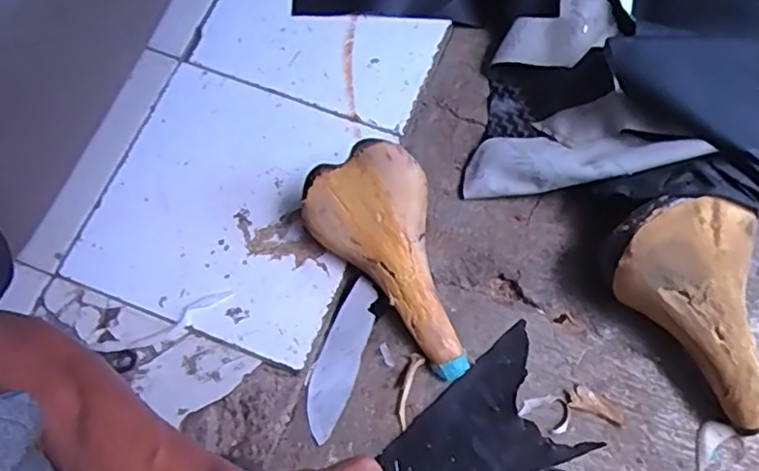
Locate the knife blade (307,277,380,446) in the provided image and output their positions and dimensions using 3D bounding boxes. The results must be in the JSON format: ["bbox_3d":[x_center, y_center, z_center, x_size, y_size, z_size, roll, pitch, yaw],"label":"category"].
[{"bbox_3d":[-0.040,0.130,0.657,0.043,0.009,0.166,22,80,4],"label":"knife blade"}]

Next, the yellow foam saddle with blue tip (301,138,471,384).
[{"bbox_3d":[0.021,0.031,0.651,0.118,0.055,0.251,-28,89,-9],"label":"yellow foam saddle with blue tip"}]

